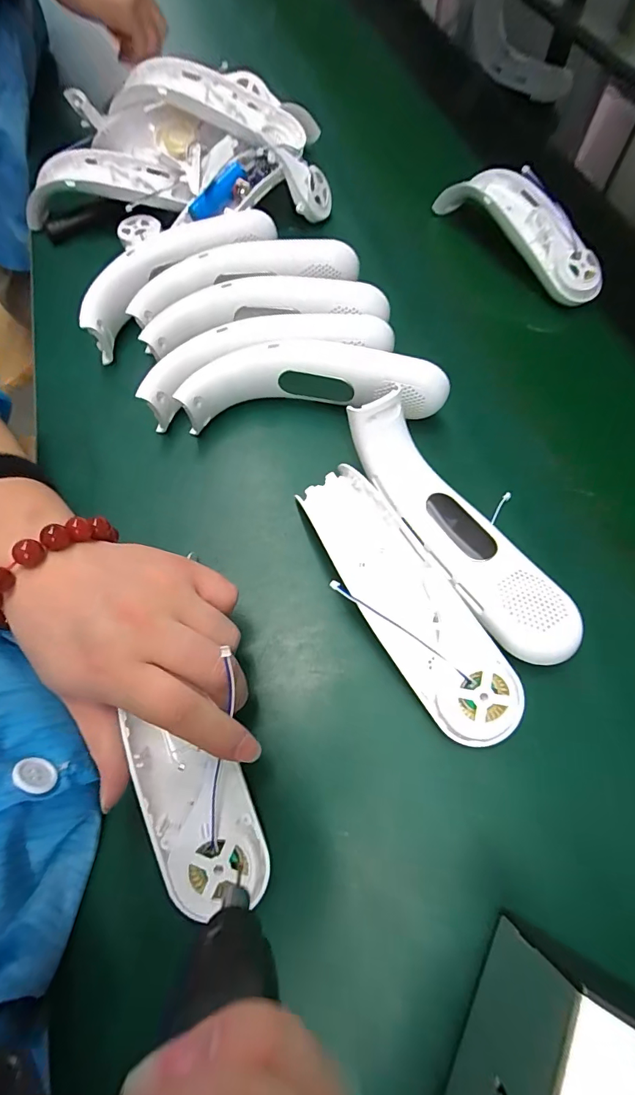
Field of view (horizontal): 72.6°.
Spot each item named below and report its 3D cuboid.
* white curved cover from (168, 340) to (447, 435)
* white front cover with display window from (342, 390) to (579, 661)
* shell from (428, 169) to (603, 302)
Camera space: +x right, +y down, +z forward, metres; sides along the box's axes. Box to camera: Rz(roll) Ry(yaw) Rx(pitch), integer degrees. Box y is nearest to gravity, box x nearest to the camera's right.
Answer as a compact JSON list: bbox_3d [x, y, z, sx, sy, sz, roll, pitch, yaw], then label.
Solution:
[{"bbox_3d":[-0.005,-0.123,0.332,0.200,0.051,0.053,-1,67,-1],"label":"white curved cover"},{"bbox_3d":[0.091,-0.013,0.285,0.048,0.057,0.192,-30,71,-12],"label":"white front cover with display window"},{"bbox_3d":[0.196,-0.309,0.421,0.053,0.052,0.196,-30,71,-12],"label":"shell"}]

